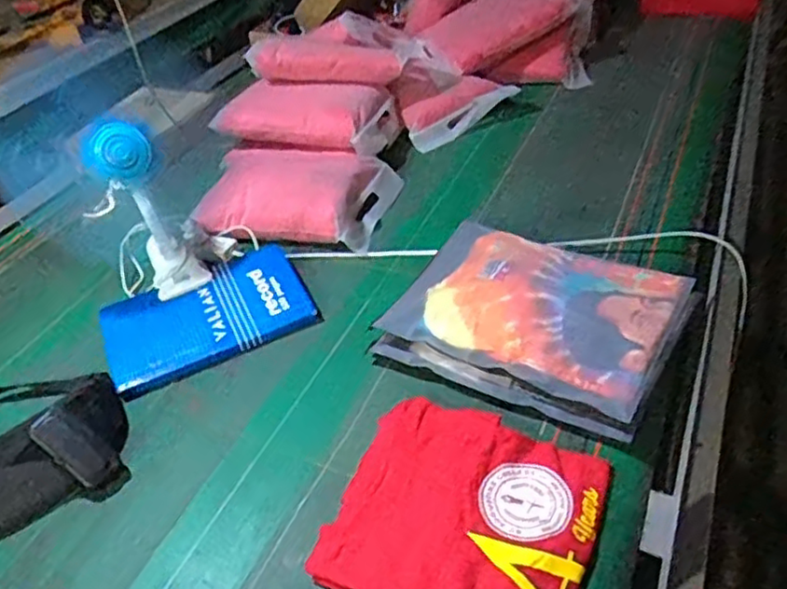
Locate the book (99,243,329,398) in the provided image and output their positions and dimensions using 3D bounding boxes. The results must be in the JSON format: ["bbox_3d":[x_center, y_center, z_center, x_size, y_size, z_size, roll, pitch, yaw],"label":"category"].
[{"bbox_3d":[-0.276,0.027,0.987,0.287,0.033,0.209,-22,41,-15],"label":"book"}]

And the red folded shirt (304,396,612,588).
[{"bbox_3d":[0.071,0.231,0.691,0.257,0.031,0.240,11,44,23],"label":"red folded shirt"}]

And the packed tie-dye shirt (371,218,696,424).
[{"bbox_3d":[0.180,0.008,0.851,0.323,0.031,0.241,19,52,26],"label":"packed tie-dye shirt"}]

